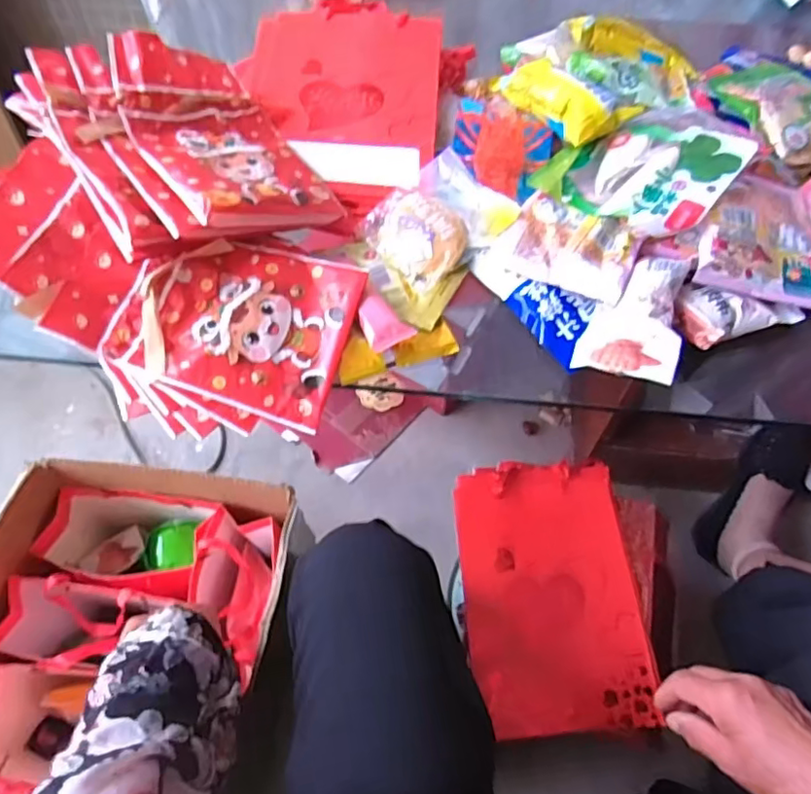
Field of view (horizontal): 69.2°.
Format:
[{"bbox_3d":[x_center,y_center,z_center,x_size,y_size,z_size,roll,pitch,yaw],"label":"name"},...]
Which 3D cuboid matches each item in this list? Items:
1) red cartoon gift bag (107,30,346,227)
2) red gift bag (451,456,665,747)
[{"bbox_3d":[-0.161,-0.235,0.523,0.139,0.043,0.202,-22,67,-40],"label":"red cartoon gift bag"},{"bbox_3d":[0.162,0.209,0.654,0.191,0.022,0.280,-4,59,0],"label":"red gift bag"}]

